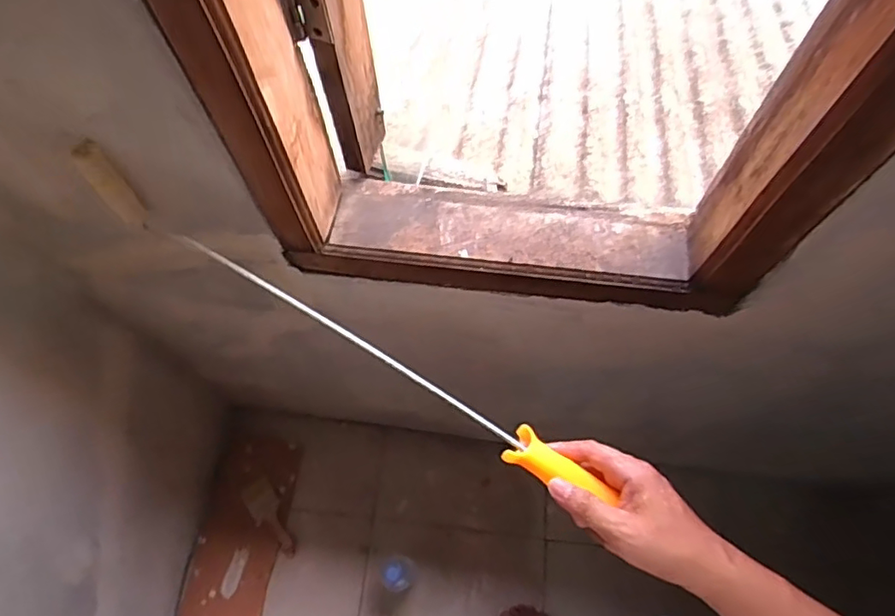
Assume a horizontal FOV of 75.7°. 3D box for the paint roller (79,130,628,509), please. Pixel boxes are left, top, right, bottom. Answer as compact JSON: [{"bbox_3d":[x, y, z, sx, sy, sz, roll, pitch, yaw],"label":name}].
[{"bbox_3d":[-0.096,0.026,0.523,0.520,0.146,0.029,31,71,8],"label":"paint roller"}]

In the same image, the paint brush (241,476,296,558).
[{"bbox_3d":[-0.412,0.488,1.336,0.064,0.013,0.191,-30,68,-11],"label":"paint brush"}]

